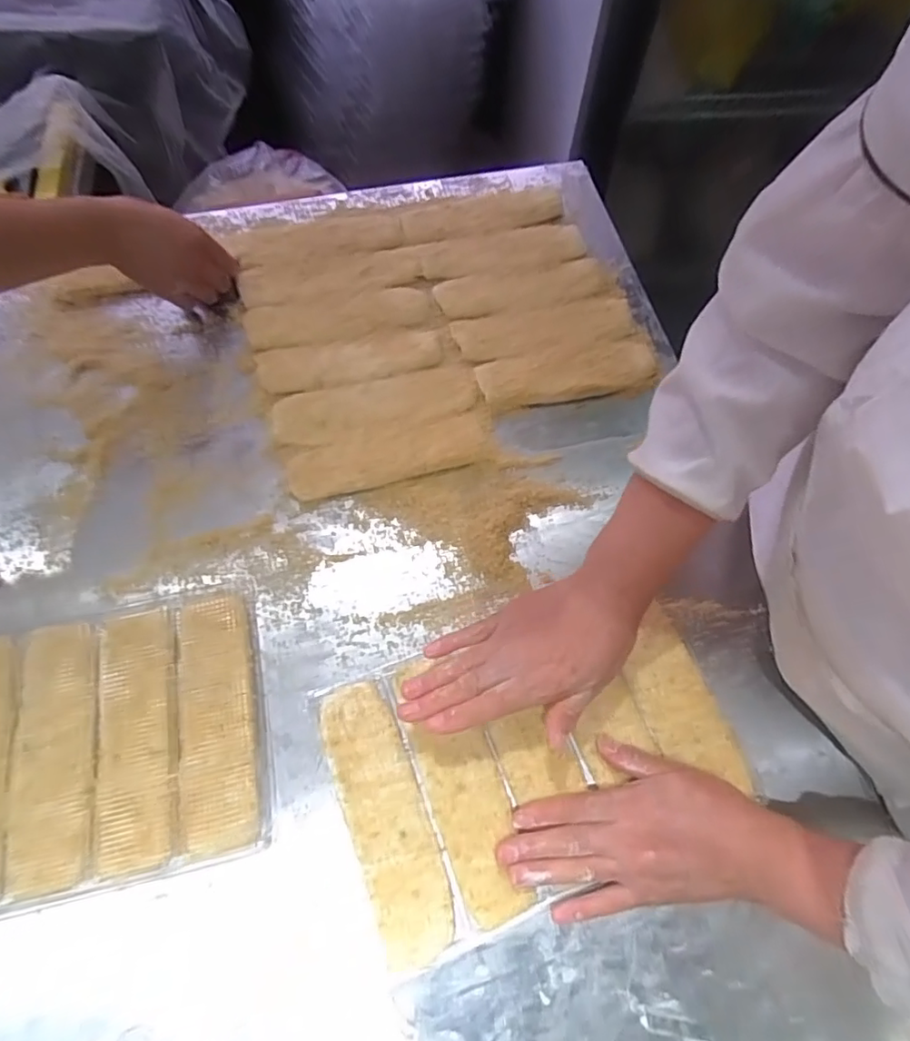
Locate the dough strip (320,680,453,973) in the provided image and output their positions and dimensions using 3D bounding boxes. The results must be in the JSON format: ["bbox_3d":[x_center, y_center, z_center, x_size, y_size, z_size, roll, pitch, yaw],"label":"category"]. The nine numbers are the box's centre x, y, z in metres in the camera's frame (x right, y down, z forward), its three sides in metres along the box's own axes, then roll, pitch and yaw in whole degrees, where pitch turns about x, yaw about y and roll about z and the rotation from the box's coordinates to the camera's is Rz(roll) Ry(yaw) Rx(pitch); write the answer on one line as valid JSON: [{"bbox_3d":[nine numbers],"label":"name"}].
[{"bbox_3d":[-0.052,0.218,0.428,0.056,0.012,0.188,-20,69,-10],"label":"dough strip"}]

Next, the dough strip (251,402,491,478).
[{"bbox_3d":[-0.061,-0.063,0.548,0.192,0.009,0.054,-14,69,-8],"label":"dough strip"}]

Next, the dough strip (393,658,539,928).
[{"bbox_3d":[0.007,0.195,0.434,0.053,0.008,0.185,-18,69,-9],"label":"dough strip"}]

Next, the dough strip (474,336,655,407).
[{"bbox_3d":[0.117,-0.154,0.589,0.184,0.010,0.058,-12,68,-7],"label":"dough strip"}]

